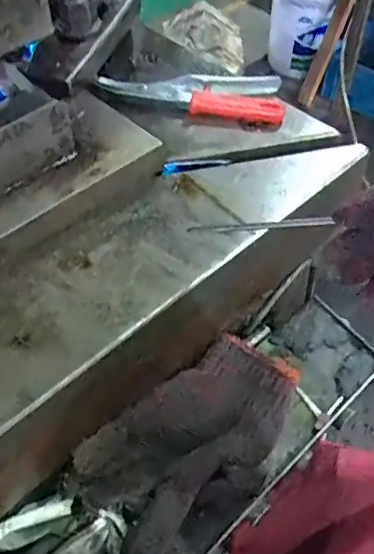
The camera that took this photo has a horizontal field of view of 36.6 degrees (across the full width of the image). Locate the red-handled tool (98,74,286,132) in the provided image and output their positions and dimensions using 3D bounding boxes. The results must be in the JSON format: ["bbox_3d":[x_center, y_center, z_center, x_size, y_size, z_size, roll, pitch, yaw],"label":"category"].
[{"bbox_3d":[0.007,-0.182,0.566,0.179,0.022,0.059,9,52,7],"label":"red-handled tool"}]

